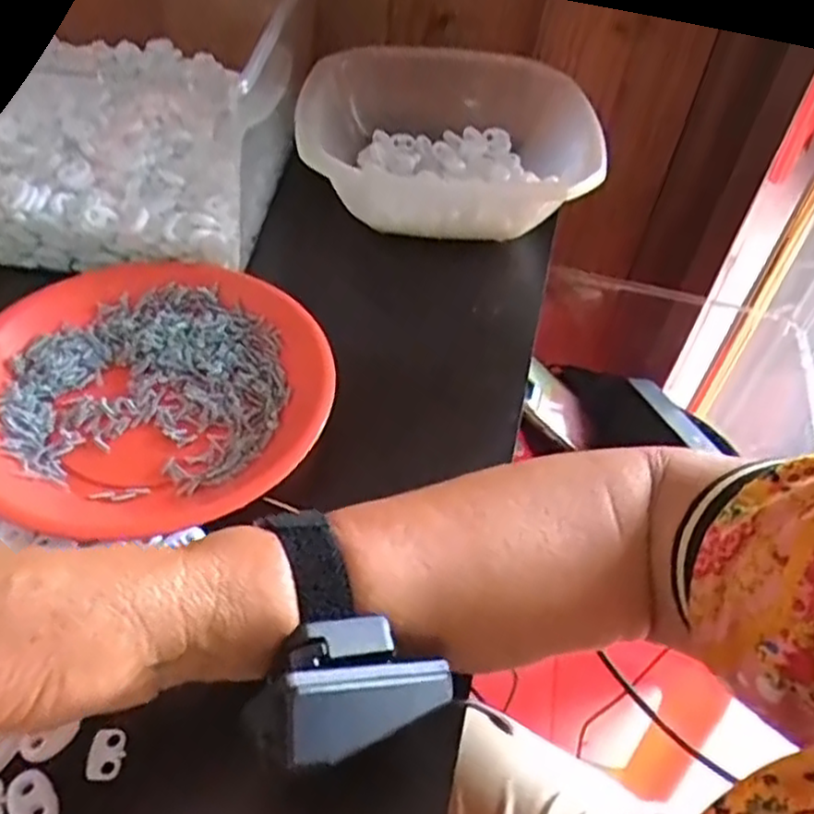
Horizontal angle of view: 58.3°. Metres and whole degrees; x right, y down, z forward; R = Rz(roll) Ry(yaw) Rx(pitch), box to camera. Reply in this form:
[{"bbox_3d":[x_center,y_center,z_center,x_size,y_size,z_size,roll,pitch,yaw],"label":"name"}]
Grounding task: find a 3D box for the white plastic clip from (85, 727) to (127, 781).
[{"bbox_3d":[-0.117,0.135,0.284,0.014,0.004,0.019,7,46,0],"label":"white plastic clip"}]

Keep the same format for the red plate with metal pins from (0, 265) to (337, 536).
[{"bbox_3d":[-0.138,-0.011,0.395,0.186,0.026,0.178,3,46,-3],"label":"red plate with metal pins"}]

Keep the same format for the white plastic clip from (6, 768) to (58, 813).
[{"bbox_3d":[-0.138,0.145,0.269,0.015,0.004,0.023,-28,55,-28],"label":"white plastic clip"}]

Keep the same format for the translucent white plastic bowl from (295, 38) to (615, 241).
[{"bbox_3d":[0.029,-0.186,0.524,0.198,0.076,0.161,8,46,1],"label":"translucent white plastic bowl"}]

